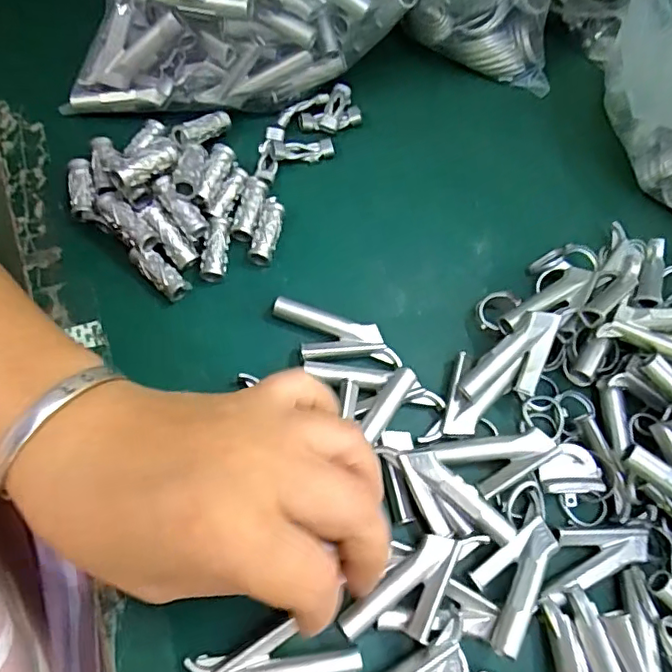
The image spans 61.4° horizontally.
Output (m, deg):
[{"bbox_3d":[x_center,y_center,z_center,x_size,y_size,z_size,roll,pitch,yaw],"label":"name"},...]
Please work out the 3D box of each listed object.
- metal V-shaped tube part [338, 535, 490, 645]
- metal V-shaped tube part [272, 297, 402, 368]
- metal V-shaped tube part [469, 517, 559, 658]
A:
[{"bbox_3d":[0.033,0.100,0.222,0.062,0.011,0.025,-37,75,-16],"label":"metal V-shaped tube part"},{"bbox_3d":[-0.001,0.002,0.267,0.063,0.009,0.025,17,69,4],"label":"metal V-shaped tube part"},{"bbox_3d":[0.071,0.097,0.228,0.024,0.013,0.052,36,71,11],"label":"metal V-shaped tube part"}]

